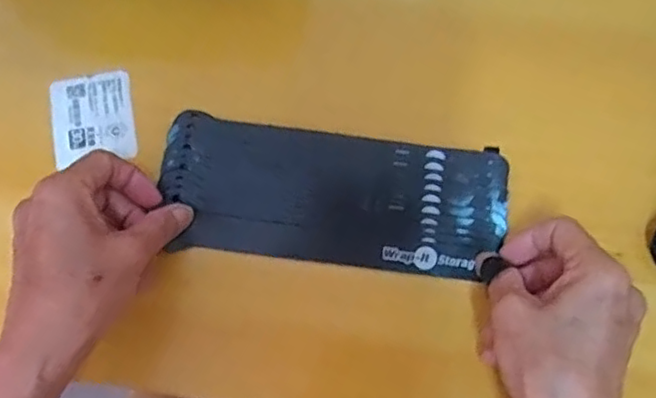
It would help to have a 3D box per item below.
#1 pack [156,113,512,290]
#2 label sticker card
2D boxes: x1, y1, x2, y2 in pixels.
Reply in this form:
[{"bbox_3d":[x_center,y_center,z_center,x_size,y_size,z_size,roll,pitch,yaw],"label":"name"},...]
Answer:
[{"bbox_3d":[0.003,-0.003,0.377,0.197,0.013,0.078,8,75,3],"label":"pack"},{"bbox_3d":[-0.145,-0.051,0.395,0.047,0.005,0.055,-10,77,-4],"label":"label sticker card"}]

